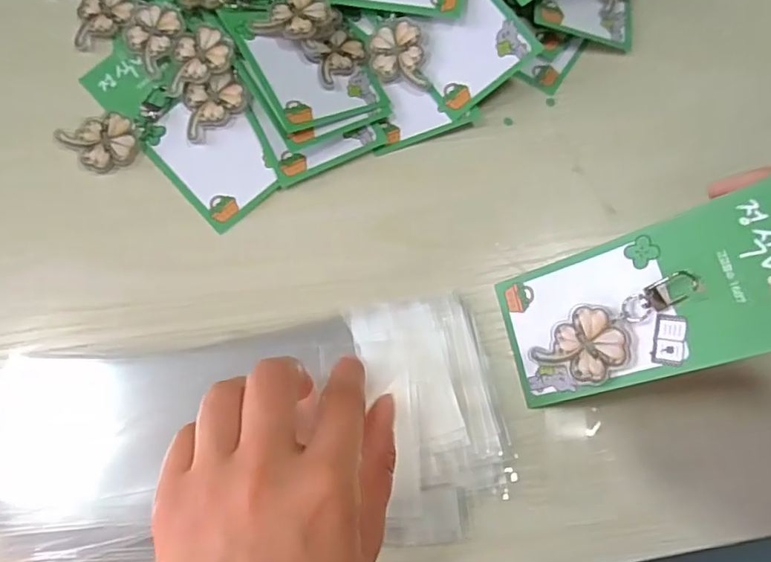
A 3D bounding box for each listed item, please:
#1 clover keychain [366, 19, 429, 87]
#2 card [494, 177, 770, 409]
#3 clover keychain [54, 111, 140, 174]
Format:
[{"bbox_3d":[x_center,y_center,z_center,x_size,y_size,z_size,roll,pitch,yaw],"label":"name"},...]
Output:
[{"bbox_3d":[0.007,-0.129,0.322,0.032,0.004,0.037,-6,91,10],"label":"clover keychain"},{"bbox_3d":[0.113,0.010,0.247,0.127,0.007,0.064,-24,69,34],"label":"card"},{"bbox_3d":[-0.156,-0.075,0.304,0.038,0.004,0.032,-26,76,-10],"label":"clover keychain"}]

